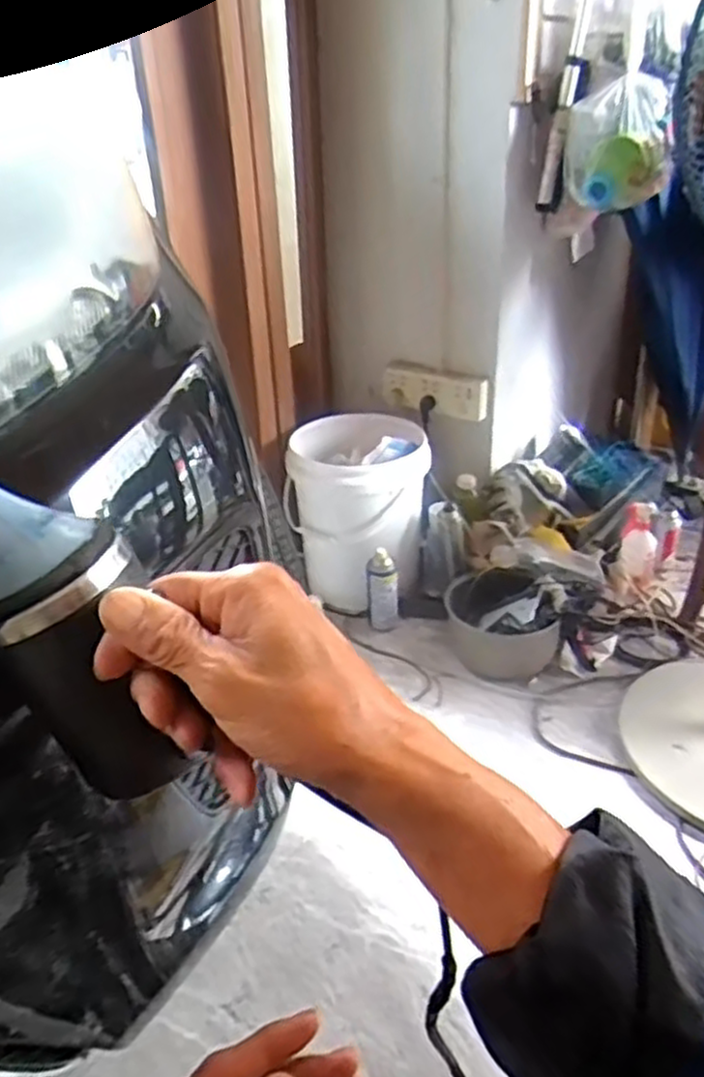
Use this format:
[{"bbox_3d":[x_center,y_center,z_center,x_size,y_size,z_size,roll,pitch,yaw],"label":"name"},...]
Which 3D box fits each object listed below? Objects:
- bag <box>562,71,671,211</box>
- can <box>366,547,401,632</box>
[{"bbox_3d":[0.465,-0.690,1.364,0.173,0.200,0.117,7,31,15],"label":"bag"},{"bbox_3d":[0.067,0.104,1.617,0.065,0.196,0.060,-1,30,1],"label":"can"}]

